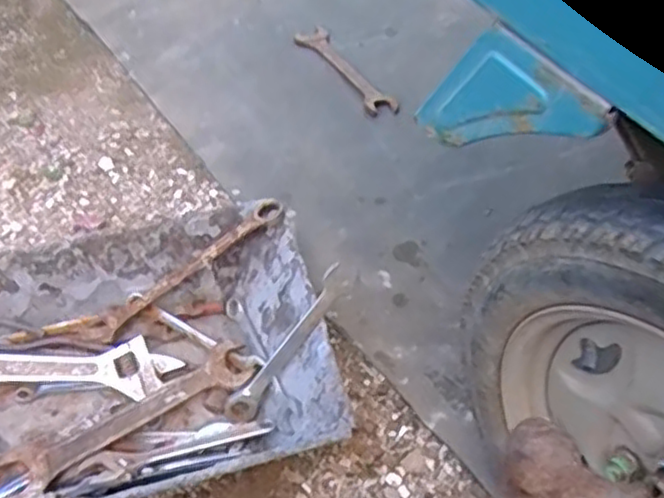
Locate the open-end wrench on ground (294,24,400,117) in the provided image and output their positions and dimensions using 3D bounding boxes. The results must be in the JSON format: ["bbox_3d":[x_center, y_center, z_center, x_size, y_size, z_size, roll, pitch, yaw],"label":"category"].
[{"bbox_3d":[0.022,-0.289,1.127,0.057,0.010,0.242,-27,61,-19],"label":"open-end wrench on ground"}]

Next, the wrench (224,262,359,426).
[{"bbox_3d":[-0.046,0.105,0.733,0.027,0.022,0.217,45,107,24],"label":"wrench"}]

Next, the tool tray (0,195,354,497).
[{"bbox_3d":[-0.249,0.138,0.745,0.486,0.113,0.316,-14,53,-10],"label":"tool tray"}]

